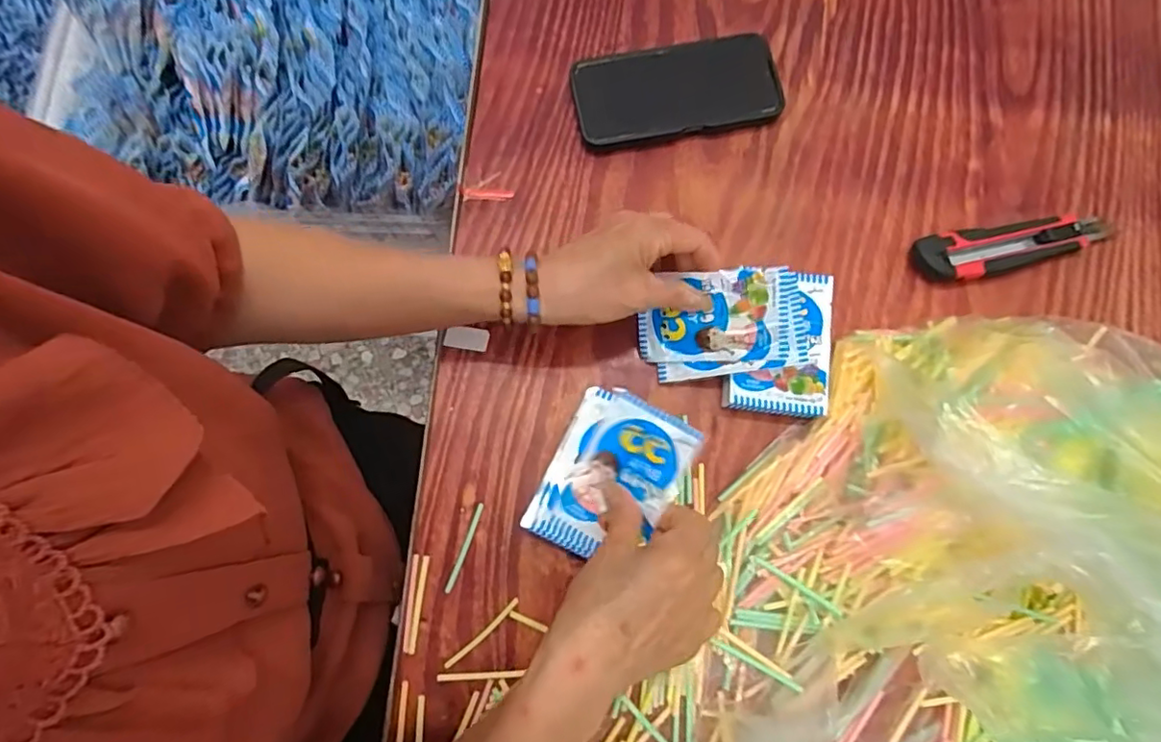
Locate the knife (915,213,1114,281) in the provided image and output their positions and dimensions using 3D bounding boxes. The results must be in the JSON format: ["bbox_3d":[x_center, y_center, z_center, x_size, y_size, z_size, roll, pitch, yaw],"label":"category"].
[{"bbox_3d":[0.343,-0.097,0.453,0.160,0.017,0.038,-9,78,-3],"label":"knife"}]

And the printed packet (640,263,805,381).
[{"bbox_3d":[0.097,-0.033,0.408,0.111,0.012,0.072,-7,99,19],"label":"printed packet"}]

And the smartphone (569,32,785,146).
[{"bbox_3d":[0.080,-0.230,0.474,0.166,0.015,0.080,-11,78,-4],"label":"smartphone"}]

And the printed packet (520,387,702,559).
[{"bbox_3d":[0.023,0.072,0.393,0.085,0.014,0.111,26,78,5],"label":"printed packet"}]

